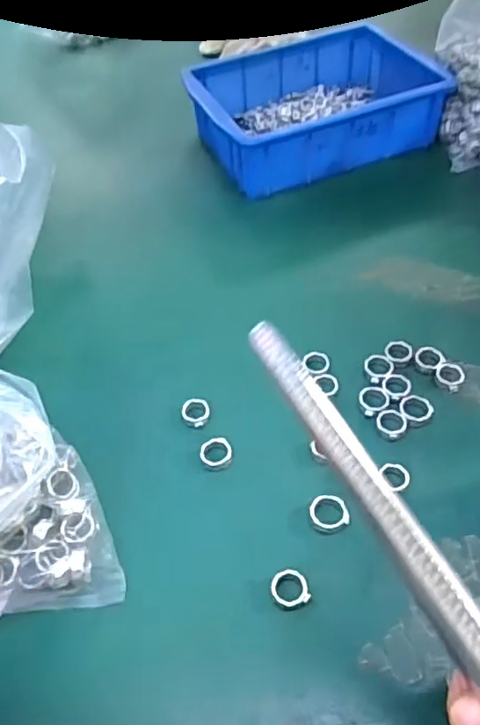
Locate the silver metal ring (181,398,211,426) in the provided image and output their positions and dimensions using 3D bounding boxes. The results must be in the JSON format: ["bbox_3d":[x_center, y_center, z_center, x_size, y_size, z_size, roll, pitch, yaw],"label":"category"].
[{"bbox_3d":[-0.032,0.036,0.435,0.019,0.006,0.021,-2,50,2],"label":"silver metal ring"}]

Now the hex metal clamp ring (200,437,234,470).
[{"bbox_3d":[-0.017,0.062,0.414,0.023,0.006,0.025,-6,50,-1],"label":"hex metal clamp ring"}]

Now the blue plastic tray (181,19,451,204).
[{"bbox_3d":[0.079,-0.279,0.650,0.240,0.065,0.169,-21,52,-14],"label":"blue plastic tray"}]

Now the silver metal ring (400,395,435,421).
[{"bbox_3d":[0.126,0.032,0.424,0.024,0.004,0.022,-2,50,2],"label":"silver metal ring"}]

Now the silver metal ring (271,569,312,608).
[{"bbox_3d":[0.029,0.131,0.348,0.021,0.004,0.022,-2,50,2],"label":"silver metal ring"}]

